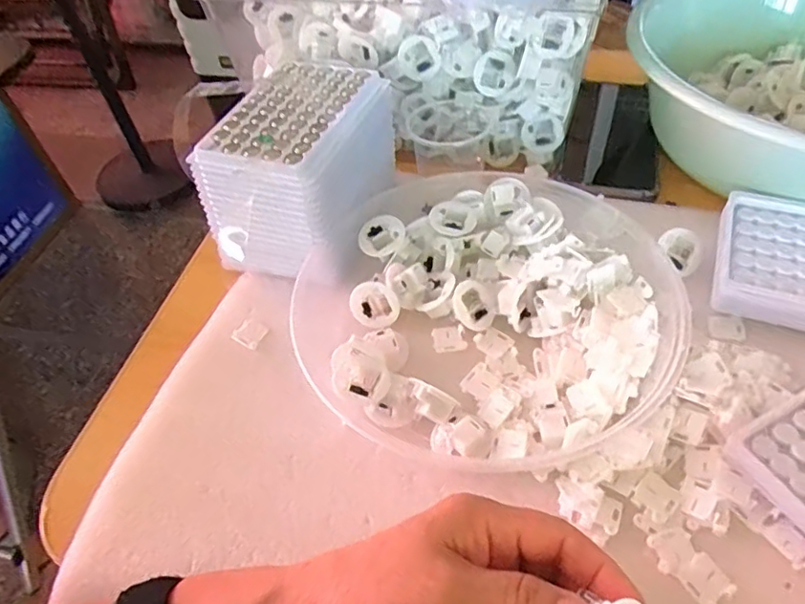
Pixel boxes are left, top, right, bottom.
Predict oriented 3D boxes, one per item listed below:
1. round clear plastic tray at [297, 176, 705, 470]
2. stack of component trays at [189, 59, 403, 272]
[{"bbox_3d":[0.058,-0.005,0.371,0.219,0.036,0.222,-3,50,4],"label":"round clear plastic tray"},{"bbox_3d":[-0.073,-0.096,0.422,0.099,0.085,0.149,20,55,21],"label":"stack of component trays"}]

